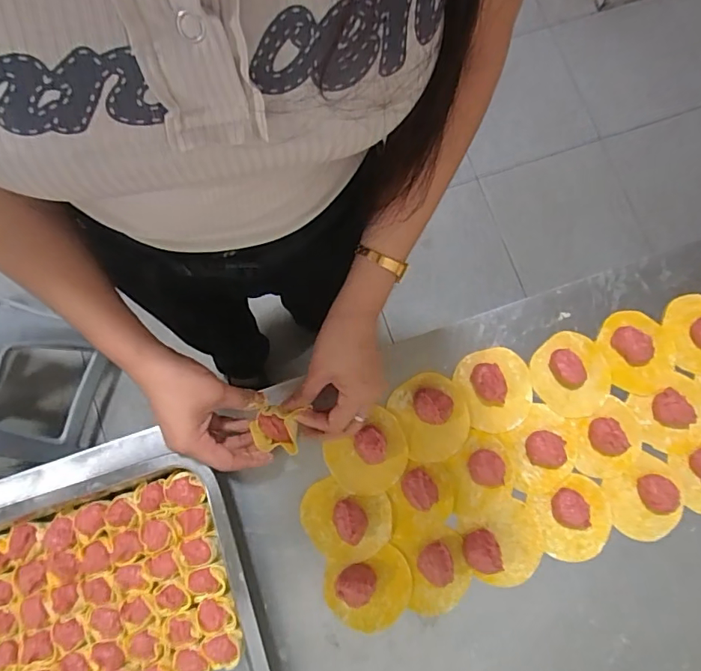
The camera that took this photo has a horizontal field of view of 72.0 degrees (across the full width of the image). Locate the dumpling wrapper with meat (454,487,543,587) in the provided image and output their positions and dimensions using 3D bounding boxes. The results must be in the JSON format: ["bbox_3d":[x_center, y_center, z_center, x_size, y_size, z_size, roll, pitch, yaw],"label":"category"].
[{"bbox_3d":[0.147,0.198,0.465,0.073,0.024,0.090,-13,80,-2],"label":"dumpling wrapper with meat"}]

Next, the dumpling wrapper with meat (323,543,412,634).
[{"bbox_3d":[0.018,0.246,0.457,0.083,0.021,0.068,-14,80,-2],"label":"dumpling wrapper with meat"}]

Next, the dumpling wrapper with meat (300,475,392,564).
[{"bbox_3d":[-0.006,0.181,0.461,0.087,0.024,0.070,18,81,3],"label":"dumpling wrapper with meat"}]

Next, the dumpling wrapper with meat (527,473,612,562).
[{"bbox_3d":[0.219,0.180,0.467,0.077,0.021,0.070,-24,81,-4],"label":"dumpling wrapper with meat"}]

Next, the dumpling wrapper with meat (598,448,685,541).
[{"bbox_3d":[0.293,0.163,0.478,0.069,0.020,0.079,-15,80,-2],"label":"dumpling wrapper with meat"}]

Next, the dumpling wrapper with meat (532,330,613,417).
[{"bbox_3d":[0.231,0.040,0.493,0.081,0.023,0.080,0,80,0],"label":"dumpling wrapper with meat"}]

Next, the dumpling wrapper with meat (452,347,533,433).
[{"bbox_3d":[0.150,0.053,0.488,0.074,0.024,0.083,-21,81,-3],"label":"dumpling wrapper with meat"}]

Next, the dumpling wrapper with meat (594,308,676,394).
[{"bbox_3d":[0.299,0.016,0.500,0.068,0.020,0.086,-13,80,-2],"label":"dumpling wrapper with meat"}]

